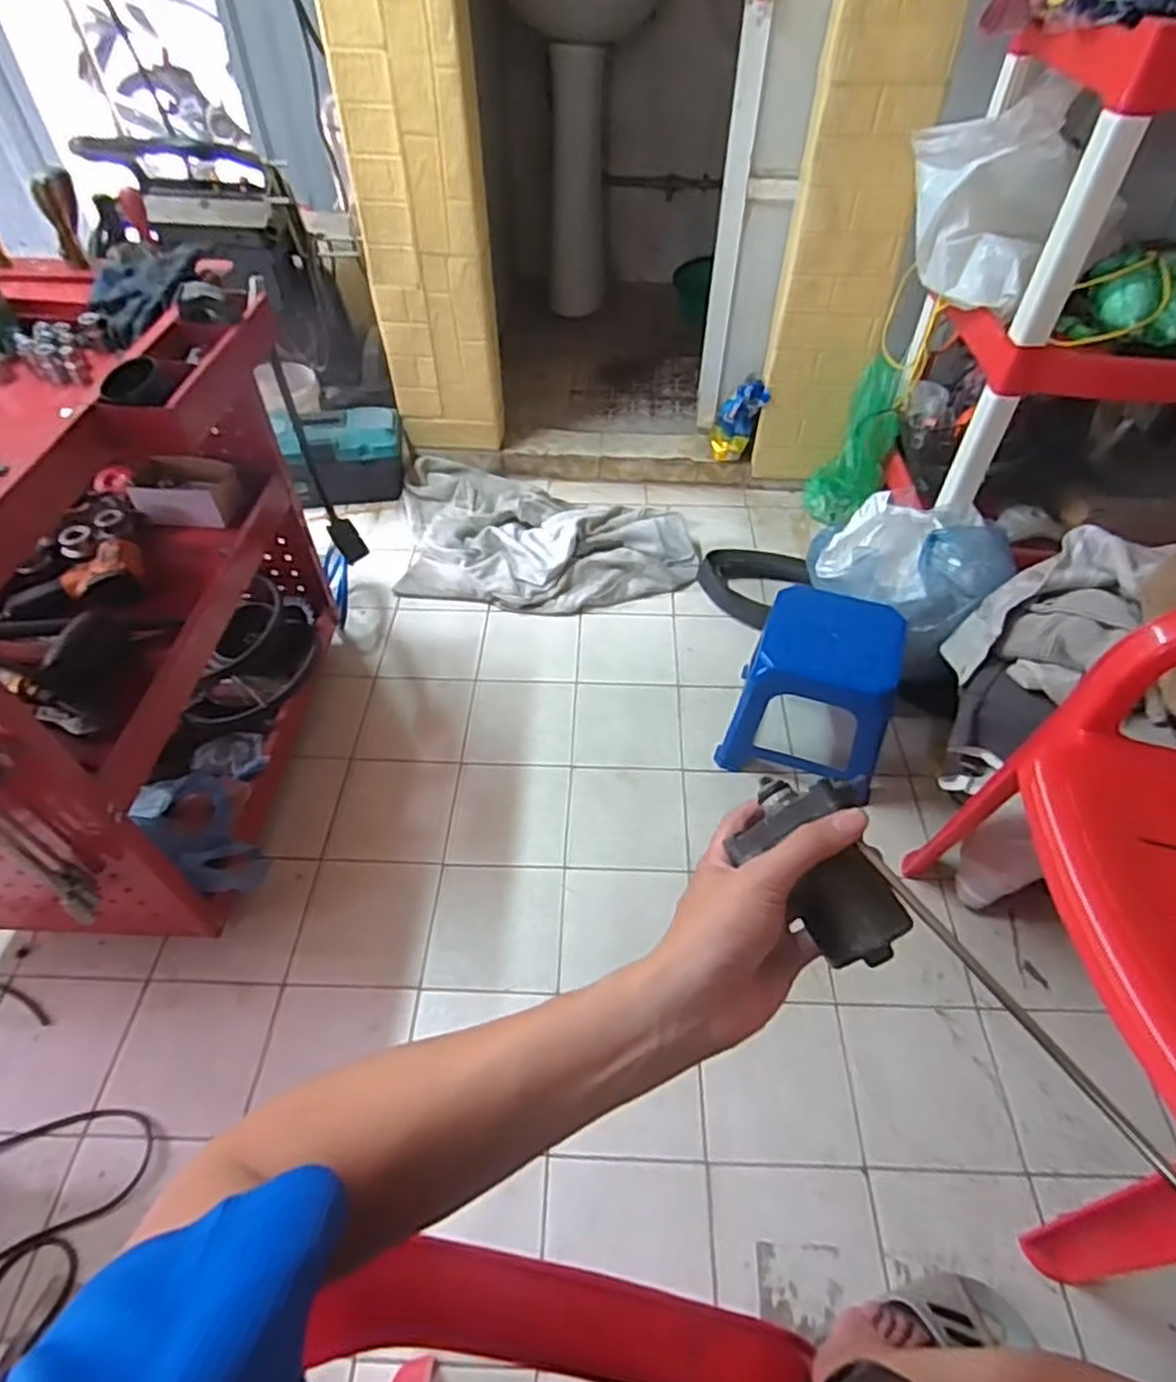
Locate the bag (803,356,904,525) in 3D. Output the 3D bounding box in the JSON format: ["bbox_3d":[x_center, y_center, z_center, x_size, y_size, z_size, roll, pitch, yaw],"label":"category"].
[{"bbox_3d":[0.578,-0.517,1.617,0.154,0.346,0.129,15,51,12],"label":"bag"}]

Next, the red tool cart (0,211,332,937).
[{"bbox_3d":[-0.651,-0.108,1.003,0.447,0.631,0.715,0,50,0],"label":"red tool cart"}]

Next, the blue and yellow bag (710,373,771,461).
[{"bbox_3d":[0.360,-0.645,1.758,0.061,0.201,0.107,-9,45,-43],"label":"blue and yellow bag"}]

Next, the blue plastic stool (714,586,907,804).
[{"bbox_3d":[0.391,-0.003,1.280,0.239,0.252,0.271,15,51,12],"label":"blue plastic stool"}]

